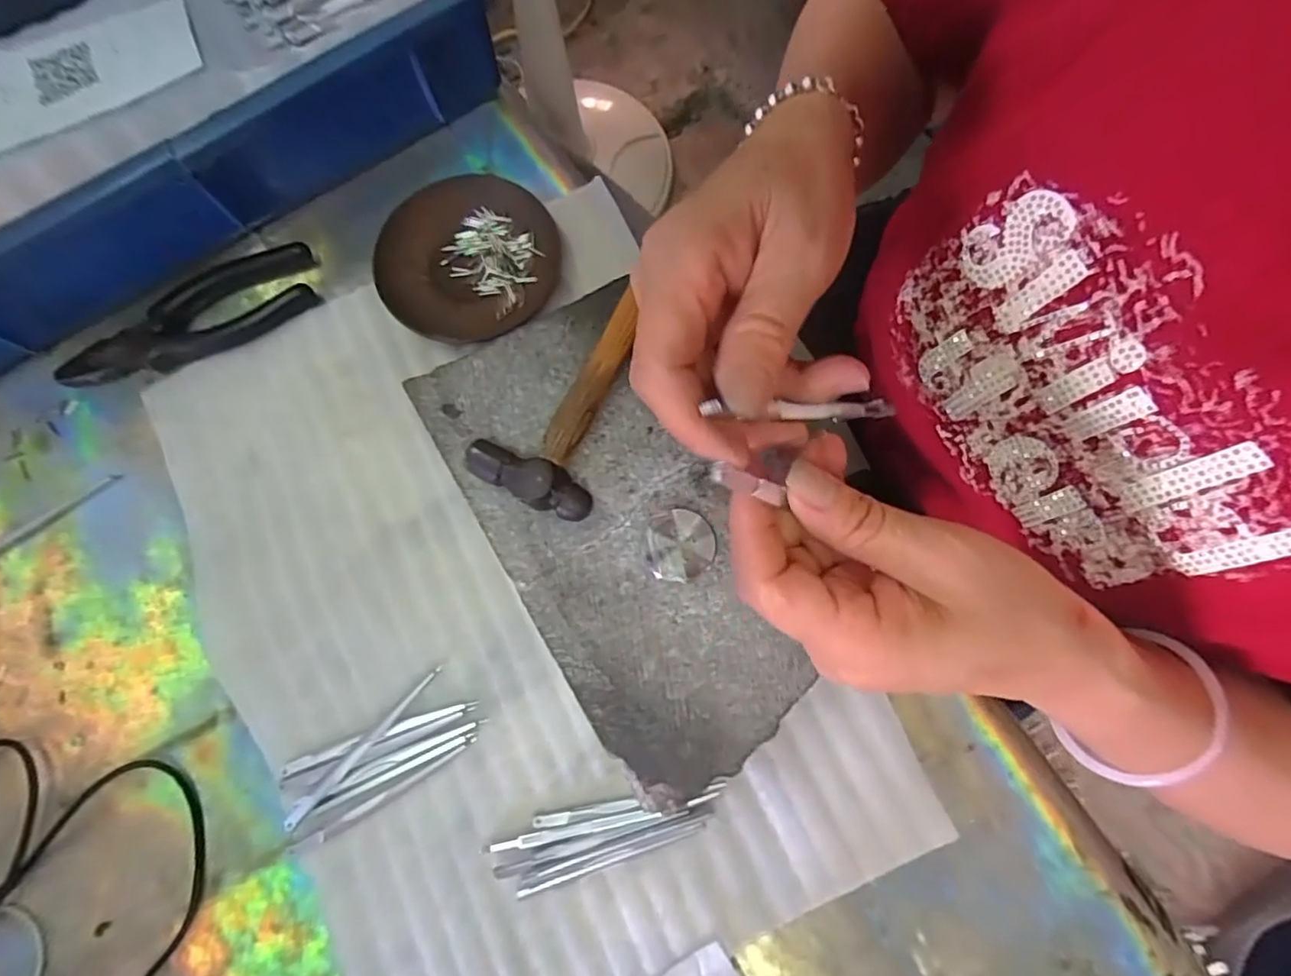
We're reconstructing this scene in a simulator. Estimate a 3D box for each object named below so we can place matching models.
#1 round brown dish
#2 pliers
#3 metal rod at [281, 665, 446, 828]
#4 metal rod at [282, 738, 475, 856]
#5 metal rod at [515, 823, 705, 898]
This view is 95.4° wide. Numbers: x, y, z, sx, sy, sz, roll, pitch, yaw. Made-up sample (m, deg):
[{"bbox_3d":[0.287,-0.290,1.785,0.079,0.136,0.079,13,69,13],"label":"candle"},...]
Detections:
[{"bbox_3d":[-0.113,-0.149,0.379,0.114,0.014,0.108,0,77,0],"label":"round brown dish"},{"bbox_3d":[-0.290,-0.107,0.375,0.163,0.018,0.049,-23,78,-5],"label":"pliers"},{"bbox_3d":[-0.153,0.139,0.319,0.008,0.004,0.109,41,80,9],"label":"metal rod"},{"bbox_3d":[-0.141,0.166,0.314,0.109,0.004,0.007,-29,78,-6],"label":"metal rod"},{"bbox_3d":[-0.018,0.194,0.306,0.101,0.004,0.005,-18,77,-4],"label":"metal rod"}]

